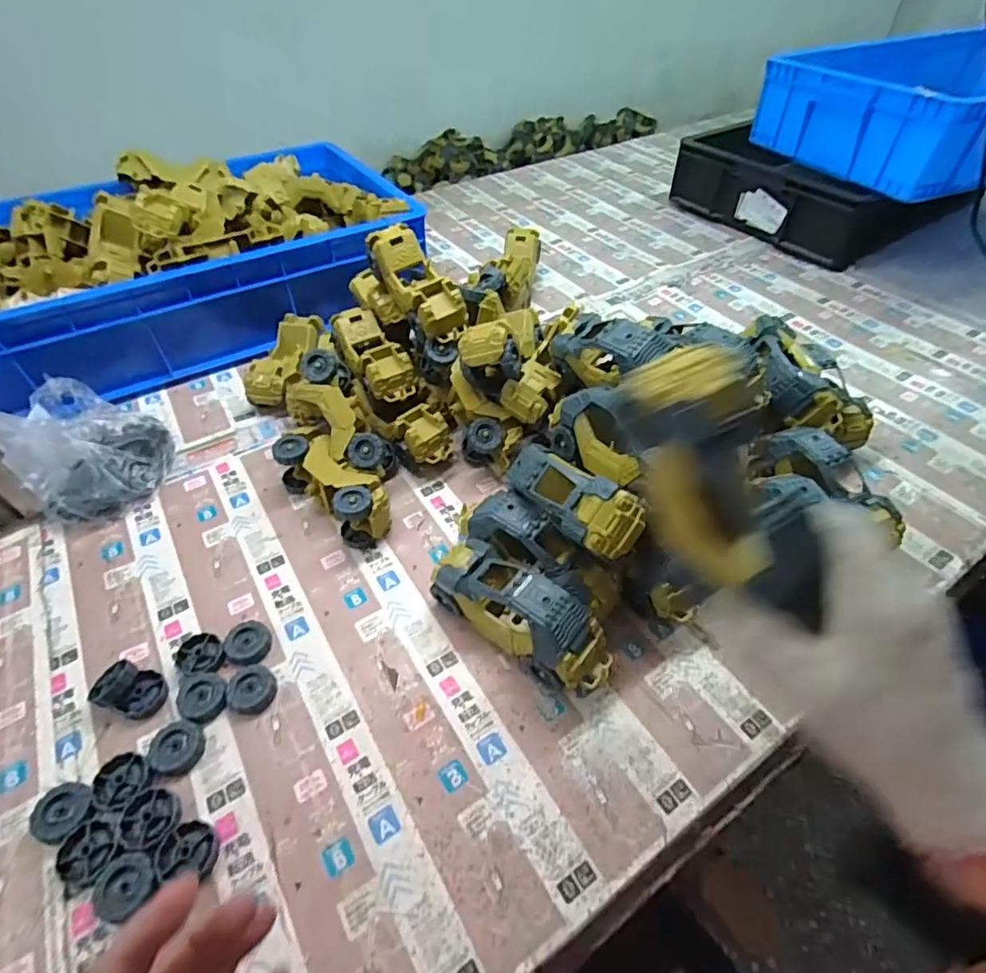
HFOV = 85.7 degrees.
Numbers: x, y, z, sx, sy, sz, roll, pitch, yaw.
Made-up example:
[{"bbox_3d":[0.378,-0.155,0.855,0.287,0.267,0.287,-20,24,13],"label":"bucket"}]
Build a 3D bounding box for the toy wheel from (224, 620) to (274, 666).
[{"bbox_3d":[-0.222,0.143,0.485,0.038,0.013,0.039,-2,49,2],"label":"toy wheel"}]

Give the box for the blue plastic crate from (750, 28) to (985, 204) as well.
[{"bbox_3d":[0.819,-0.668,0.926,0.559,0.122,0.351,-17,51,-12],"label":"blue plastic crate"}]

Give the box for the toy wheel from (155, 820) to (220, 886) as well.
[{"bbox_3d":[-0.217,0.259,0.380,0.039,0.012,0.034,-6,49,-2],"label":"toy wheel"}]

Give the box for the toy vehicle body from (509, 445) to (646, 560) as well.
[{"bbox_3d":[0.073,0.012,0.475,0.136,0.051,0.055,35,94,40],"label":"toy vehicle body"}]

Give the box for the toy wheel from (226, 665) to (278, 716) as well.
[{"bbox_3d":[-0.206,0.174,0.457,0.037,0.013,0.040,-2,49,2],"label":"toy wheel"}]

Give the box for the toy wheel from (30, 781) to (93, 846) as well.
[{"bbox_3d":[-0.318,0.241,0.393,0.037,0.013,0.037,-1,49,1],"label":"toy wheel"}]

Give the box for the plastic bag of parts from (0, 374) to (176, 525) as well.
[{"bbox_3d":[-0.454,-0.054,0.593,0.157,0.120,0.143,37,59,28],"label":"plastic bag of parts"}]

